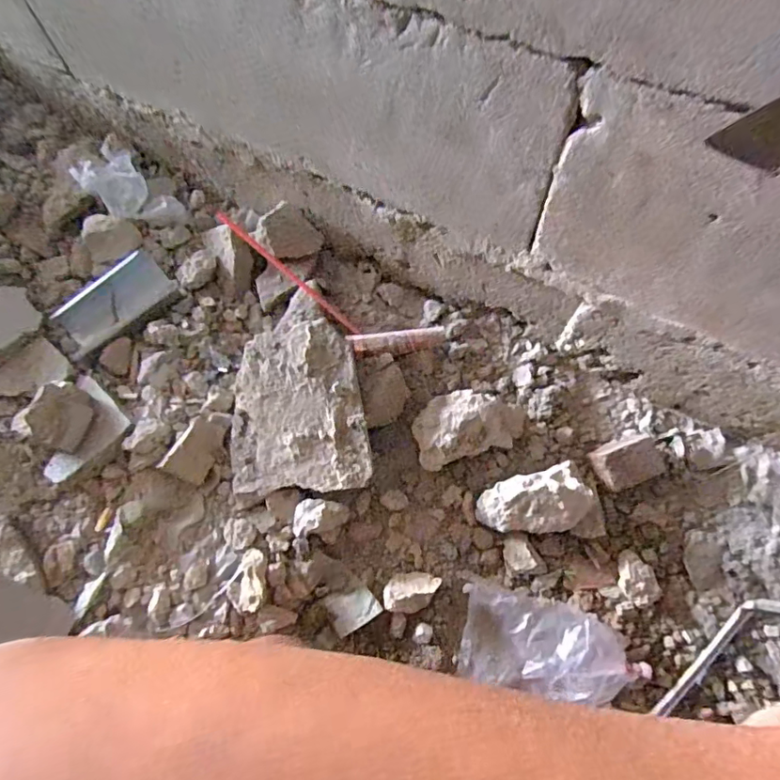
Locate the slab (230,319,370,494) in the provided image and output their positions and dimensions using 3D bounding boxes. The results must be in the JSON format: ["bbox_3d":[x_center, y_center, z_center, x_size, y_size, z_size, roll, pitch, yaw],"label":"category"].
[{"bbox_3d":[-0.102,0.021,0.584,0.151,0.056,0.181,-5,66,-1],"label":"slab"}]

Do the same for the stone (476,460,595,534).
[{"bbox_3d":[0.150,0.123,0.561,0.105,0.070,0.062,-15,66,-5],"label":"stone"}]

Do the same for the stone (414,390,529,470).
[{"bbox_3d":[0.092,0.038,0.599,0.131,0.051,0.073,-16,66,-5],"label":"stone"}]

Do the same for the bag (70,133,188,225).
[{"bbox_3d":[-0.339,-0.265,0.698,0.143,0.025,0.079,34,70,-7],"label":"bag"}]

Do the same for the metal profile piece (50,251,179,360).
[{"bbox_3d":[-0.353,-0.115,0.674,0.143,0.023,0.072,-41,71,-15],"label":"metal profile piece"}]

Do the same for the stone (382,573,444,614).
[{"bbox_3d":[0.023,0.211,0.552,0.060,0.022,0.037,-12,66,-4],"label":"stone"}]

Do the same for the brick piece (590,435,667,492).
[{"bbox_3d":[0.261,0.076,0.577,0.075,0.026,0.053,-22,67,-8],"label":"brick piece"}]

